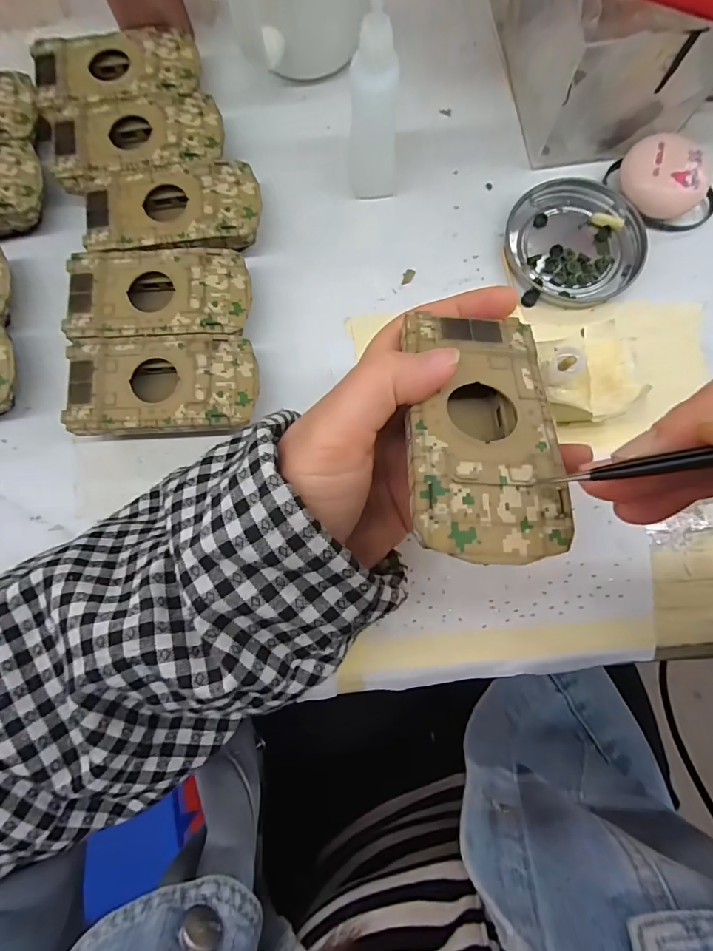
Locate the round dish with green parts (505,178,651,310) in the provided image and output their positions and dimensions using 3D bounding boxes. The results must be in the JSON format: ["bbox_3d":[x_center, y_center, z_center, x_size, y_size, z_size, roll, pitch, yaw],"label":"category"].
[{"bbox_3d":[0.128,-0.138,0.272,0.074,0.011,0.076,0,80,-1],"label":"round dish with green parts"}]

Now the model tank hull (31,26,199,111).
[{"bbox_3d":[-0.145,-0.245,0.285,0.095,0.020,0.048,-9,81,-3],"label":"model tank hull"}]

